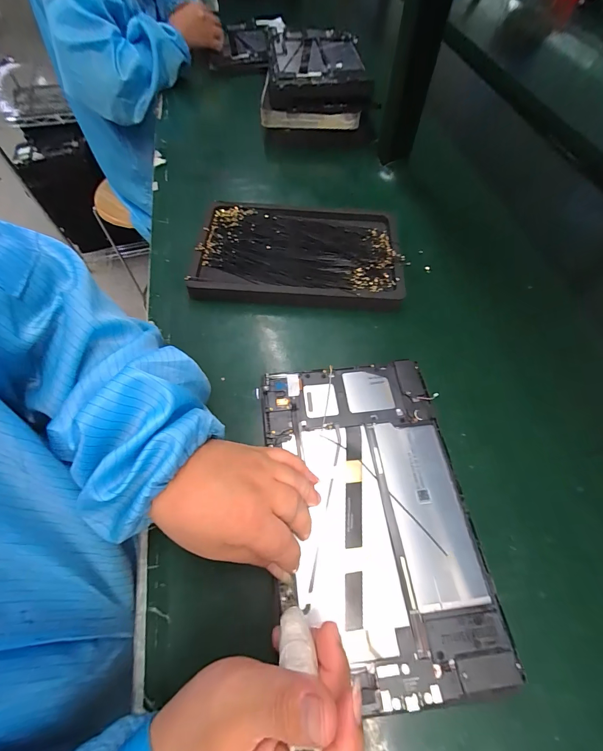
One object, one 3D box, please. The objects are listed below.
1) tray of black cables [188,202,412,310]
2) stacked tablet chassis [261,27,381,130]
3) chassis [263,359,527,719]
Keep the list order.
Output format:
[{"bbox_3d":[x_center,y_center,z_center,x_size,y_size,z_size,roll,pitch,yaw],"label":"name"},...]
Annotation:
[{"bbox_3d":[-0.003,-0.151,0.419,0.242,0.031,0.157,4,61,1],"label":"tray of black cables"},{"bbox_3d":[0.019,-0.472,0.538,0.167,0.075,0.163,-5,61,-2],"label":"stacked tablet chassis"},{"bbox_3d":[0.054,0.098,0.261,0.147,0.007,0.239,-5,61,-5],"label":"chassis"}]

